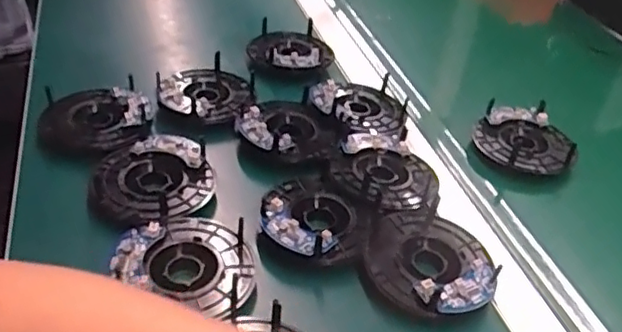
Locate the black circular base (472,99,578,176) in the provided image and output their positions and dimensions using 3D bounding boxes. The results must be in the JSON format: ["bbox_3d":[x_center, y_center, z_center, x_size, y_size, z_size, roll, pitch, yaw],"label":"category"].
[{"bbox_3d":[0.216,-0.030,0.620,0.093,0.021,0.094,1,38,-5],"label":"black circular base"}]

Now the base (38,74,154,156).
[{"bbox_3d":[-0.201,-0.047,0.567,0.097,0.025,0.089,3,37,-3],"label":"base"}]

